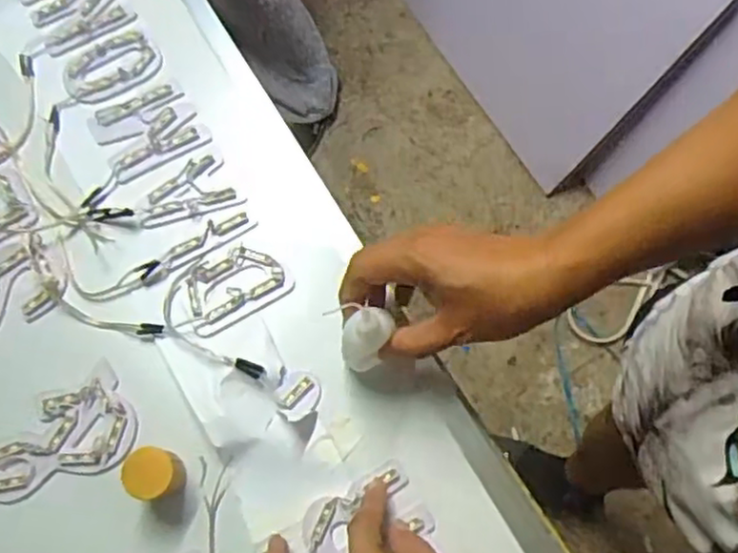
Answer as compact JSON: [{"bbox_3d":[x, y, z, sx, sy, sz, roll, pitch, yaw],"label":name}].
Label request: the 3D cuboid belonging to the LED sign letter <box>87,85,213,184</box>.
[{"bbox_3d":[-0.185,-0.122,0.585,0.079,0.004,0.071,-26,74,-9],"label":"LED sign letter"}]

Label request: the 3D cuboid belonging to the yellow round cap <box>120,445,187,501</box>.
[{"bbox_3d":[-0.145,0.133,0.474,0.033,0.038,0.032,0,72,-1],"label":"yellow round cap"}]

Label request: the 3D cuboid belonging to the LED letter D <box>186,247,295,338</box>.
[{"bbox_3d":[-0.102,0.006,0.539,0.079,0.006,0.056,-24,74,-8],"label":"LED letter D"}]

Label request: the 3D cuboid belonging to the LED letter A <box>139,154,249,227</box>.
[{"bbox_3d":[-0.147,-0.069,0.563,0.079,0.007,0.048,-17,73,-6],"label":"LED letter A"}]

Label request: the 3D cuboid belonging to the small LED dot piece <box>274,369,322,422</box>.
[{"bbox_3d":[-0.052,0.085,0.507,0.032,0.011,0.035,0,72,-1],"label":"small LED dot piece"}]

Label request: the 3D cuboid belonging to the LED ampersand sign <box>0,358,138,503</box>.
[{"bbox_3d":[-0.221,0.118,0.498,0.110,0.004,0.069,-33,75,-11],"label":"LED ampersand sign"}]

